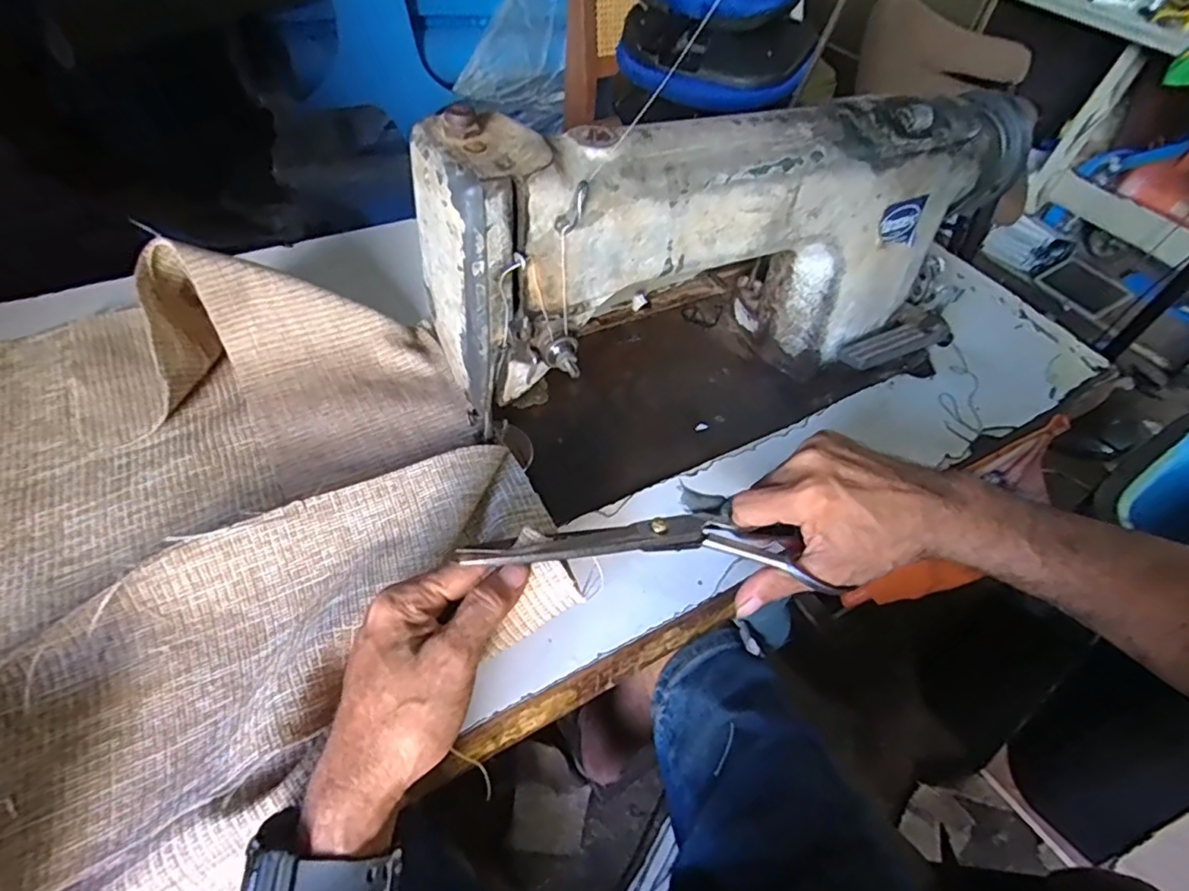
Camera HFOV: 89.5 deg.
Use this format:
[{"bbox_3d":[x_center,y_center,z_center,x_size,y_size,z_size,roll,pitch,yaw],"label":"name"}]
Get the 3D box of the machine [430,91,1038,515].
[{"bbox_3d":[0.116,-0.149,0.470,0.475,0.245,0.180,-21,55,-20],"label":"machine"}]

